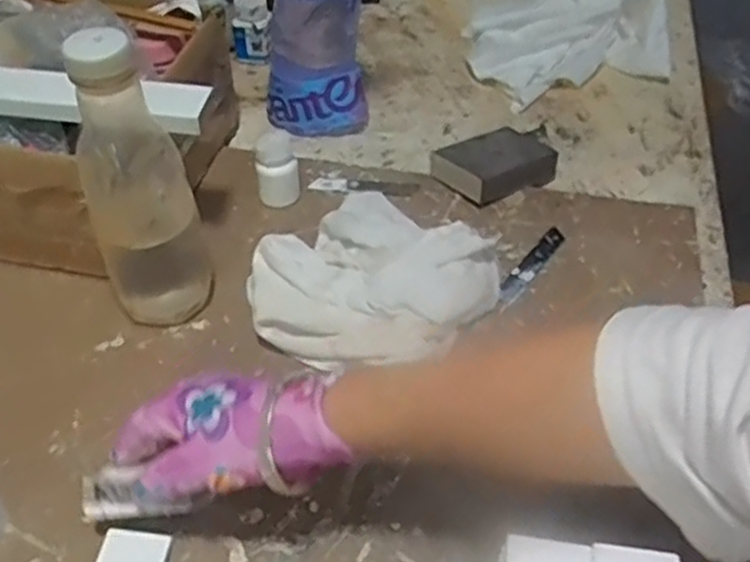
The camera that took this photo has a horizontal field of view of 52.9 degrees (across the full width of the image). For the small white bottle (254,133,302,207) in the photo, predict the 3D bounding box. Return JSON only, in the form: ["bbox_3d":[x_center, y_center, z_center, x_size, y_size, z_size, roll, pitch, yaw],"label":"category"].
[{"bbox_3d":[-0.086,-0.097,0.672,0.037,0.061,0.032,-6,48,-6],"label":"small white bottle"}]

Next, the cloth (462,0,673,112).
[{"bbox_3d":[0.218,-0.272,0.830,0.224,0.095,0.149,5,48,4],"label":"cloth"}]

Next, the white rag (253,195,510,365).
[{"bbox_3d":[-0.004,-0.003,0.594,0.170,0.046,0.182,34,55,26],"label":"white rag"}]

